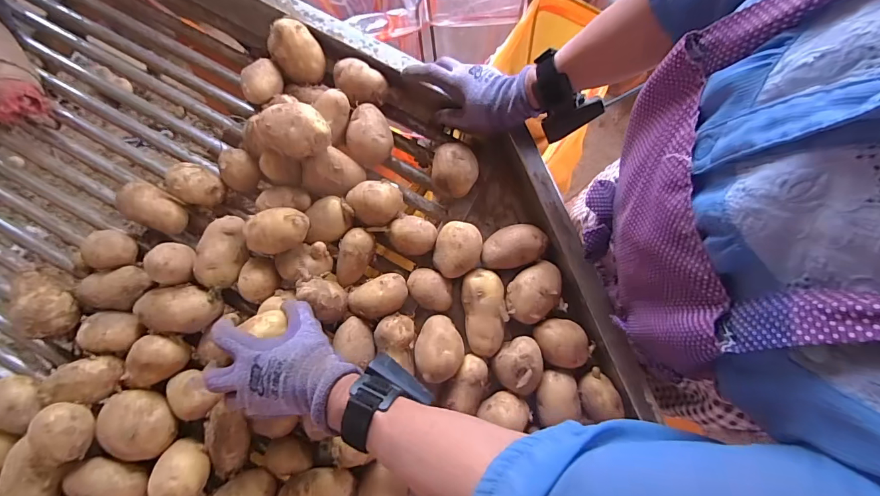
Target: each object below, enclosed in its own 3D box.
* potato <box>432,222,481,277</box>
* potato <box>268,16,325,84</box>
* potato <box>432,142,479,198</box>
[{"bbox_3d":[0.021,0.004,0.487,0.053,0.058,0.066,18,79,5],"label":"potato"},{"bbox_3d":[-0.184,-0.249,0.517,0.053,0.049,0.064,-42,80,-8],"label":"potato"},{"bbox_3d":[0.019,-0.095,0.511,0.055,0.054,0.056,0,78,1],"label":"potato"}]

